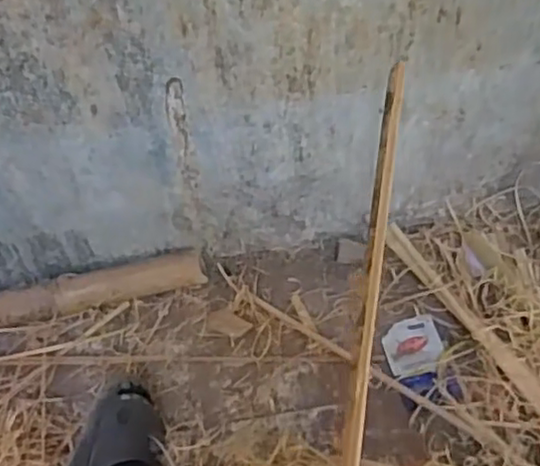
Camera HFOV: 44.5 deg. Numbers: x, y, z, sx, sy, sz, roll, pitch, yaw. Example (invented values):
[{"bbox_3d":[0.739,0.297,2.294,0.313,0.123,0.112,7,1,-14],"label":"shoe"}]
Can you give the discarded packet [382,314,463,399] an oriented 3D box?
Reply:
[{"bbox_3d":[0.230,0.194,1.024,0.088,0.022,0.145,-10,52,-2],"label":"discarded packet"}]

